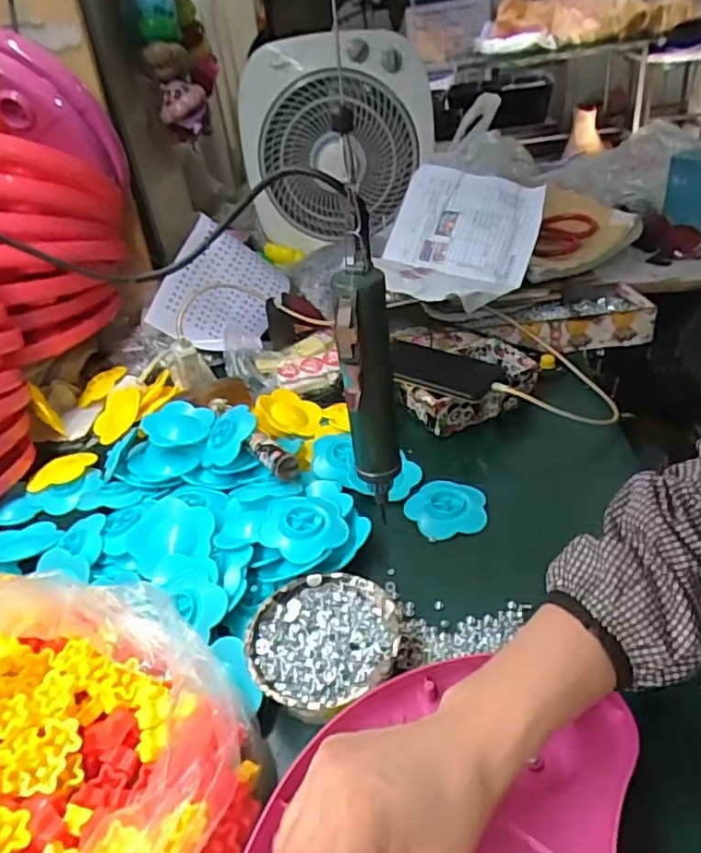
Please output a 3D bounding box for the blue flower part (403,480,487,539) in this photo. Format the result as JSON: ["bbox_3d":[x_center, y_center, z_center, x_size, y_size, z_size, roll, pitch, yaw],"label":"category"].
[{"bbox_3d":[0.098,0.079,0.605,0.080,0.007,0.073,-6,34,4],"label":"blue flower part"}]

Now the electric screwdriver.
[{"bbox_3d":[0.015,-0.025,0.482,0.044,0.218,0.034,-4,34,7],"label":"electric screwdriver"}]

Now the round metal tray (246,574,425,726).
[{"bbox_3d":[-0.019,0.165,0.461,0.113,0.035,0.116,-6,34,4],"label":"round metal tray"}]

